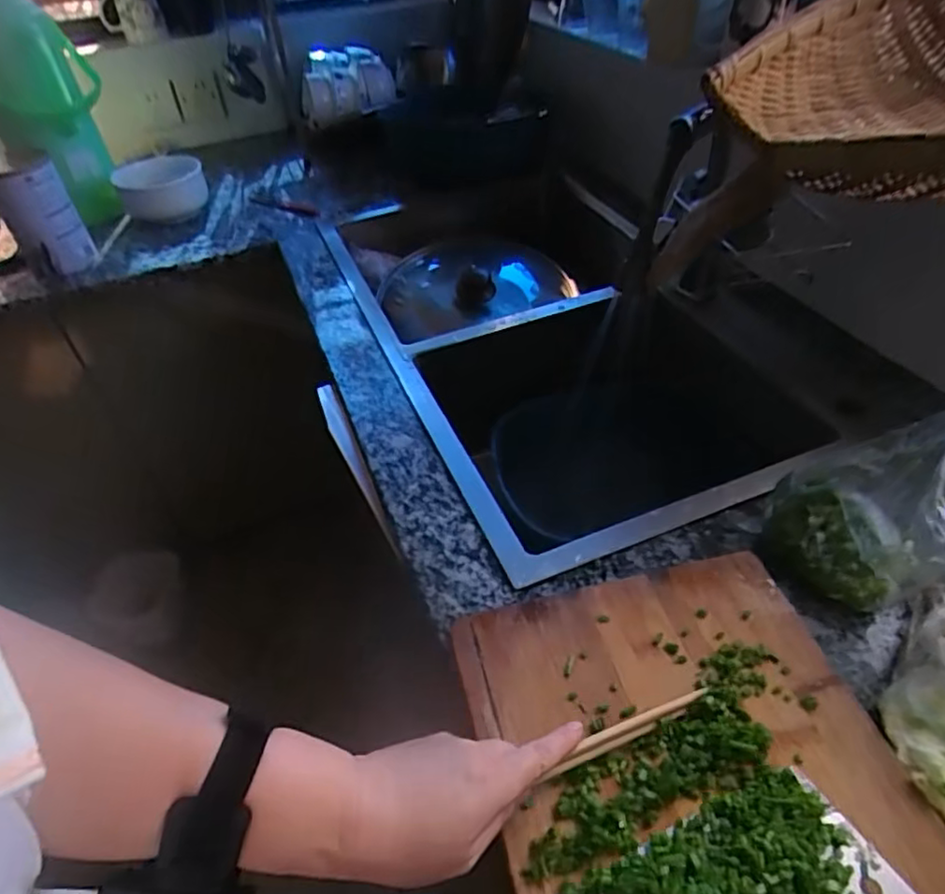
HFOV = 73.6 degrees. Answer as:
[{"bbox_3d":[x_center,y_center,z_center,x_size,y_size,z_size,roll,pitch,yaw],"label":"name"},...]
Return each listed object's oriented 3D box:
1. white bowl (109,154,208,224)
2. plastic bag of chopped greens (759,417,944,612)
[{"bbox_3d":[-0.563,-0.469,1.148,0.150,0.082,0.158,-21,46,-16],"label":"white bowl"},{"bbox_3d":[0.312,0.037,0.477,0.135,0.154,0.118,26,52,28],"label":"plastic bag of chopped greens"}]

